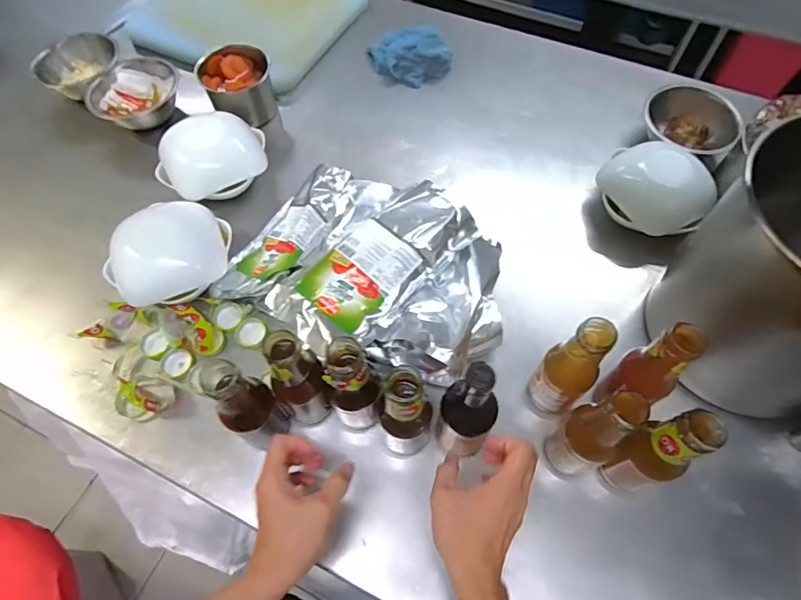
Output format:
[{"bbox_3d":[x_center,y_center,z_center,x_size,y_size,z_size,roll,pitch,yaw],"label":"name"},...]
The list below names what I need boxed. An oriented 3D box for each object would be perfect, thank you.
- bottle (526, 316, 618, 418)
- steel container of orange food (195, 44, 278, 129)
[{"bbox_3d":[0.190,0.081,0.540,0.048,0.188,0.056,-37,69,-15],"label":"bottle"},{"bbox_3d":[-0.278,-0.369,0.828,0.113,0.088,0.102,-26,66,-11],"label":"steel container of orange food"}]

